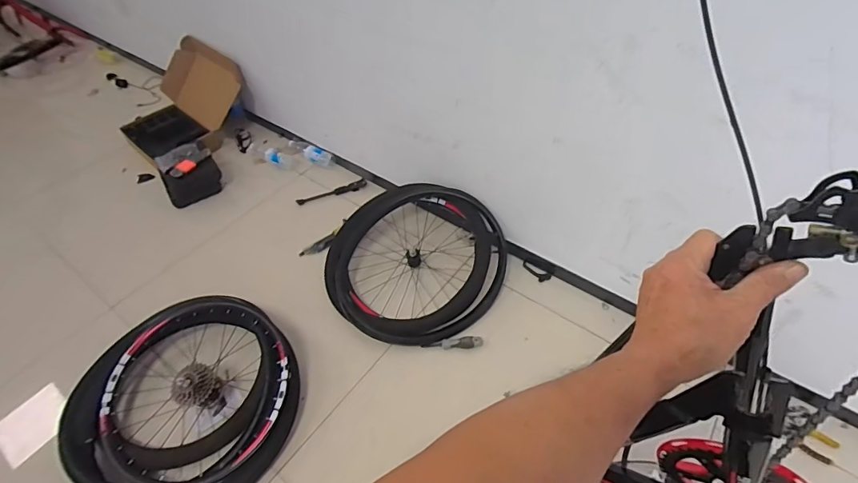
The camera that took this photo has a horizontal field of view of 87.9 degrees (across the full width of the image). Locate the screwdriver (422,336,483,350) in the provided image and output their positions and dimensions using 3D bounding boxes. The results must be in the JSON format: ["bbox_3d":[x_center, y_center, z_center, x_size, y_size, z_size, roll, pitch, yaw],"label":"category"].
[{"bbox_3d":[0.070,0.295,1.278,0.174,0.033,0.026,-4,48,-5],"label":"screwdriver"}]

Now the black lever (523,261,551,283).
[{"bbox_3d":[0.346,0.100,1.440,0.099,0.020,0.038,33,53,9],"label":"black lever"}]

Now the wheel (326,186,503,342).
[{"bbox_3d":[-0.059,0.056,1.436,0.583,0.108,0.554,26,67,16],"label":"wheel"}]

